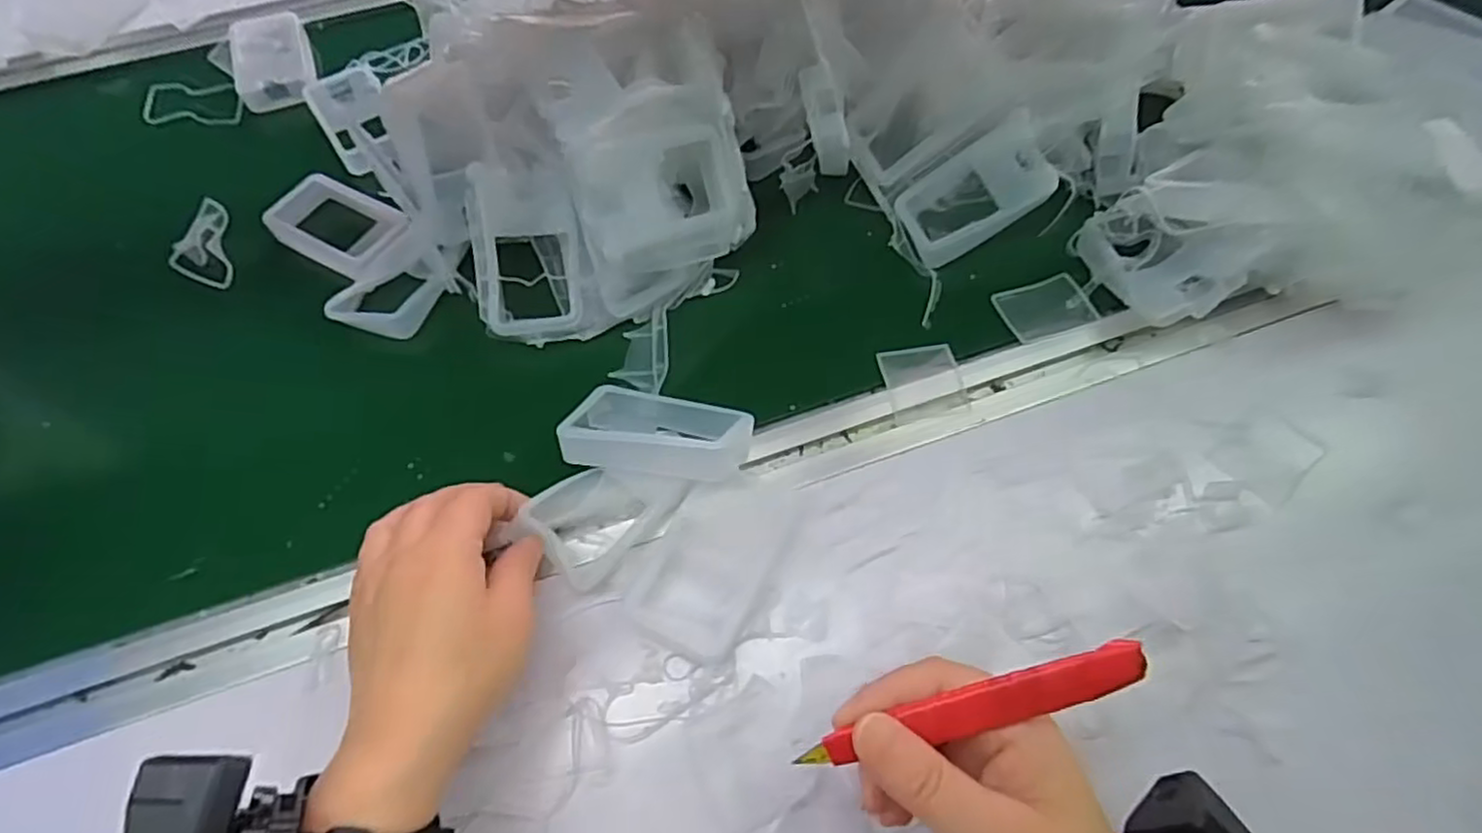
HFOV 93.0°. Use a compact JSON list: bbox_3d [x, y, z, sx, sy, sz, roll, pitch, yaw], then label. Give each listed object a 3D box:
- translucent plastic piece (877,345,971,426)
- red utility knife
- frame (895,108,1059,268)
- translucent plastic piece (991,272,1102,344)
[{"bbox_3d":[0.108,-0.020,0.415,0.046,0.005,0.051,-4,57,-4],"label":"translucent plastic piece"},{"bbox_3d":[0.075,0.098,0.234,0.116,0.010,0.014,-21,62,10],"label":"red utility knife"},{"bbox_3d":[0.155,-0.148,0.461,0.101,0.011,0.058,-34,70,12],"label":"frame"},{"bbox_3d":[0.191,-0.069,0.442,0.052,0.005,0.042,-17,62,-6],"label":"translucent plastic piece"}]

